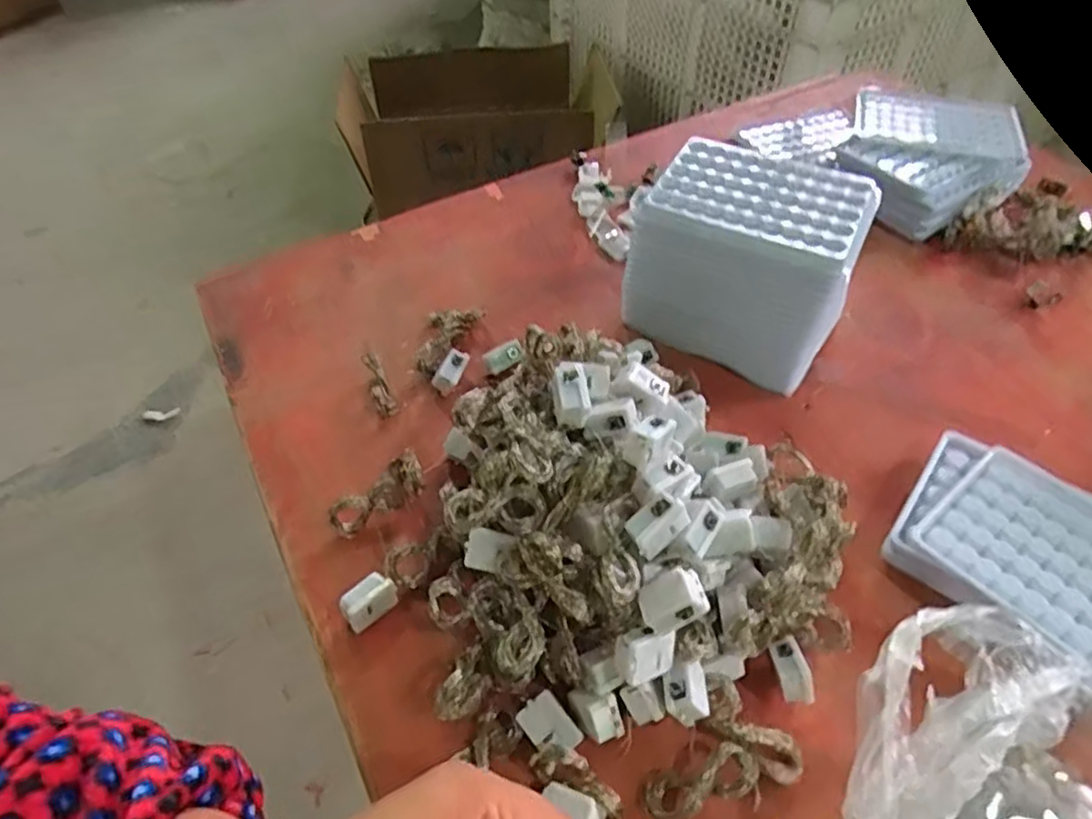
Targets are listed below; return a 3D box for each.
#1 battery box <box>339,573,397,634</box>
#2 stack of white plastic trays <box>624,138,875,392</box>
[{"bbox_3d":[-0.090,0.099,0.356,0.027,0.022,0.014,-37,58,-25],"label":"battery box"},{"bbox_3d":[0.131,-0.096,0.458,0.129,0.106,0.095,24,55,21],"label":"stack of white plastic trays"}]

